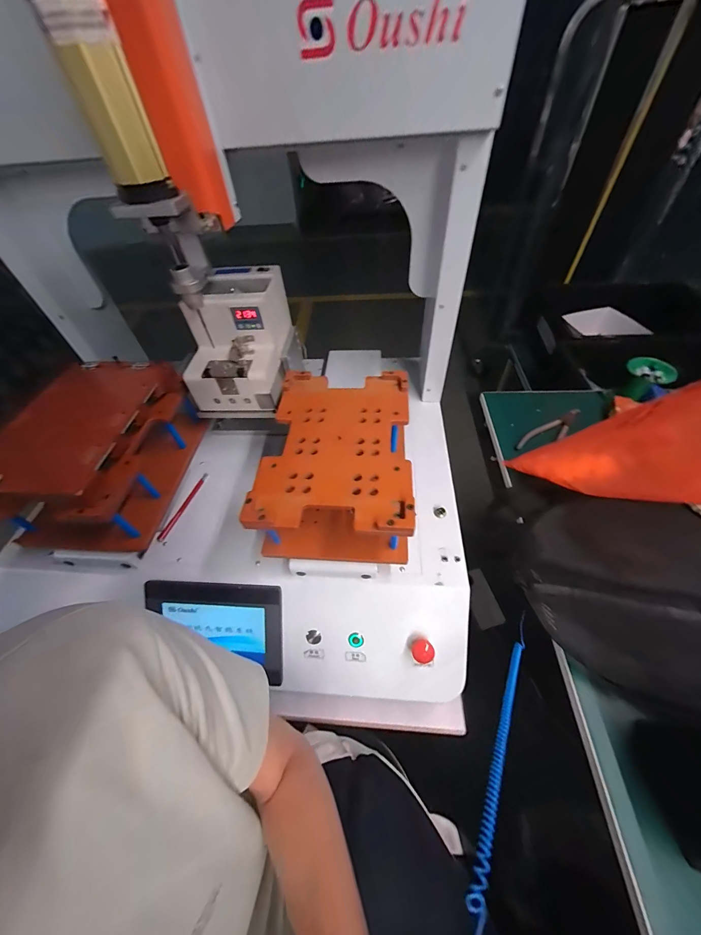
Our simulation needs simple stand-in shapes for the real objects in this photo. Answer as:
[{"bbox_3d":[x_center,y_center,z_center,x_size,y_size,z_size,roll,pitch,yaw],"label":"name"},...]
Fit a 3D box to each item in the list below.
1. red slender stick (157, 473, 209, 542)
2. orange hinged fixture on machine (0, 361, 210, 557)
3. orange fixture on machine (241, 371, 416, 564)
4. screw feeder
[{"bbox_3d":[-0.279,0.064,0.540,0.012,0.005,0.131,13,54,14],"label":"red slender stick"},{"bbox_3d":[-0.354,-0.019,0.481,0.166,0.155,0.248,4,52,8],"label":"orange hinged fixture on machine"},{"bbox_3d":[-0.015,-0.012,0.463,0.187,0.094,0.264,1,52,5],"label":"orange fixture on machine"},{"bbox_3d":[-0.175,-0.208,0.535,0.149,0.156,0.190,3,52,6],"label":"screw feeder"}]

